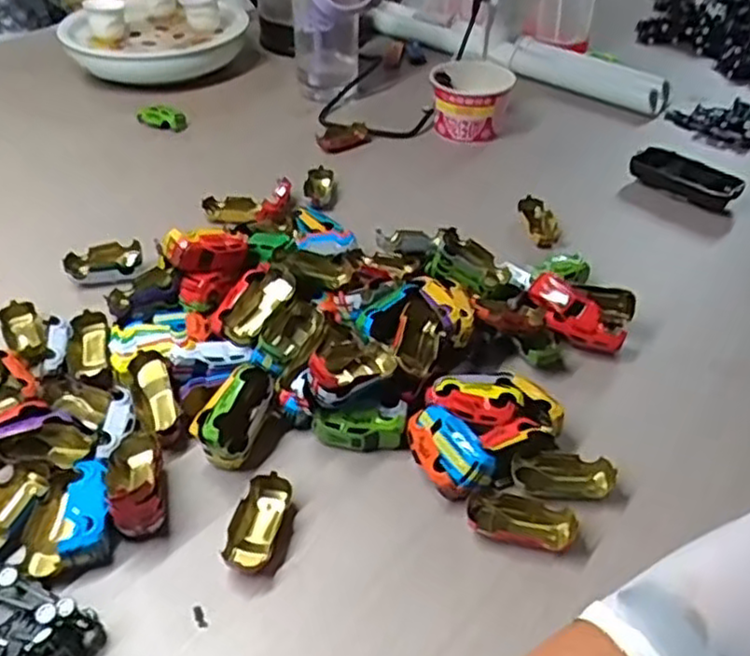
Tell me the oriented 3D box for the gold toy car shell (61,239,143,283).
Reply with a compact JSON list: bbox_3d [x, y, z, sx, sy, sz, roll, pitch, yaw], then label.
[{"bbox_3d":[-0.236,-0.054,0.627,0.065,0.026,0.031,-7,40,-10],"label":"gold toy car shell"}]

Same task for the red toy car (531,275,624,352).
[{"bbox_3d":[0.156,-0.012,0.557,0.037,0.028,0.082,-30,64,-32],"label":"red toy car"}]

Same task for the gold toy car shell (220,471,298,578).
[{"bbox_3d":[-0.068,0.119,0.434,0.036,0.015,0.062,6,40,6],"label":"gold toy car shell"}]

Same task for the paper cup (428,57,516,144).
[{"bbox_3d":[0.106,-0.249,0.805,0.087,0.088,0.080,1,39,-1],"label":"paper cup"}]

